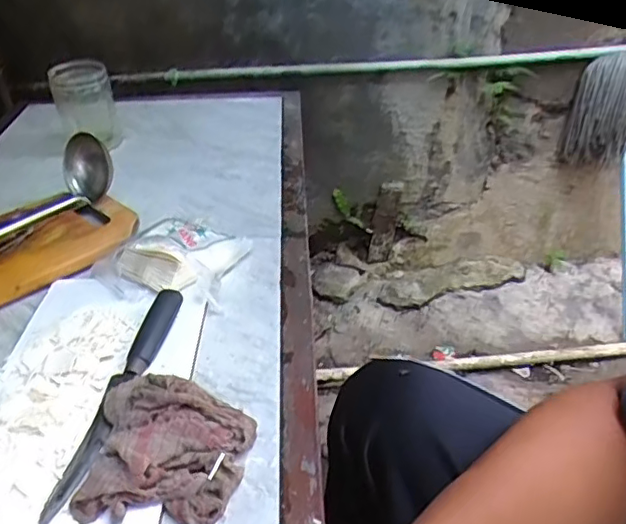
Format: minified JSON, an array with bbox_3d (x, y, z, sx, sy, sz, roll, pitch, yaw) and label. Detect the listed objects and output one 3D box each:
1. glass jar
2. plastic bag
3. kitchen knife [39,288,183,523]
[{"bbox_3d":[-0.366,-0.253,0.948,0.083,0.133,0.083,-19,39,-19],"label":"glass jar"},{"bbox_3d":[-0.168,-0.010,0.680,0.150,0.063,0.125,6,38,13],"label":"plastic bag"},{"bbox_3d":[-0.174,0.113,0.528,0.030,0.018,0.249,4,37,11],"label":"kitchen knife"}]

